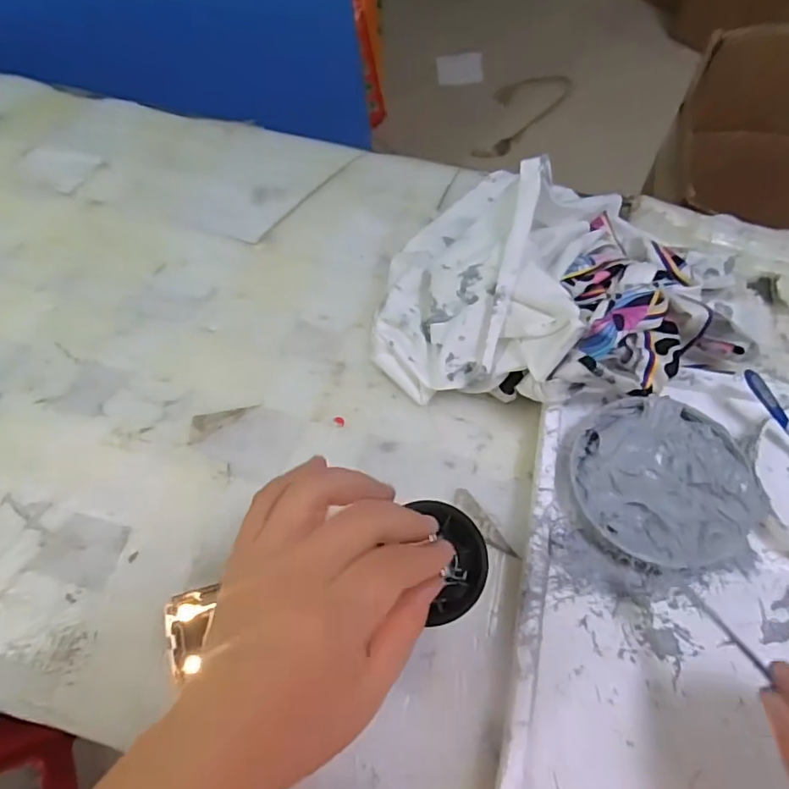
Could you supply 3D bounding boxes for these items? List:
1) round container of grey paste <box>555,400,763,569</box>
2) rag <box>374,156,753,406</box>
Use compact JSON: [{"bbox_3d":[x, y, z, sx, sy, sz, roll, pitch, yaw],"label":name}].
[{"bbox_3d":[0.150,0.049,0.322,0.101,0.016,0.096,-2,65,4],"label":"round container of grey paste"},{"bbox_3d":[0.106,-0.080,0.367,0.240,0.071,0.176,-7,64,1],"label":"rag"}]

